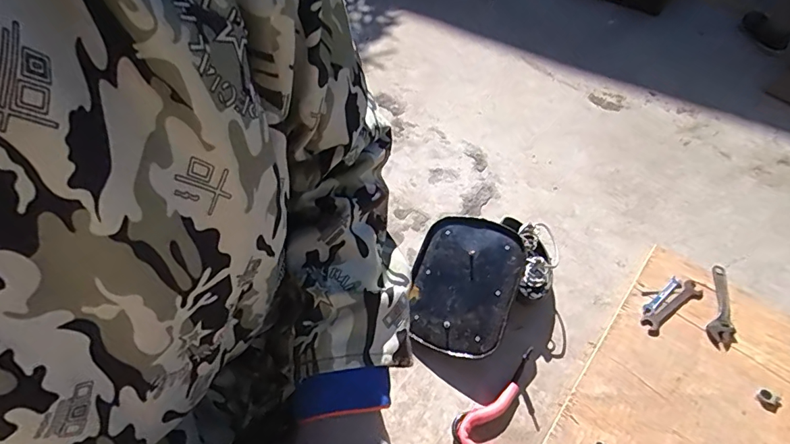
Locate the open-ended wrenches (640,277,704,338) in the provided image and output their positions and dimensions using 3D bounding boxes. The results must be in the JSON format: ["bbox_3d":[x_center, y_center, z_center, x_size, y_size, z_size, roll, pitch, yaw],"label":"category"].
[{"bbox_3d":[0.570,0.168,0.956,0.172,0.007,0.069,-27,56,-22],"label":"open-ended wrenches"}]

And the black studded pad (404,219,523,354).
[{"bbox_3d":[0.142,0.125,0.912,0.192,0.035,0.270,11,71,22],"label":"black studded pad"}]

